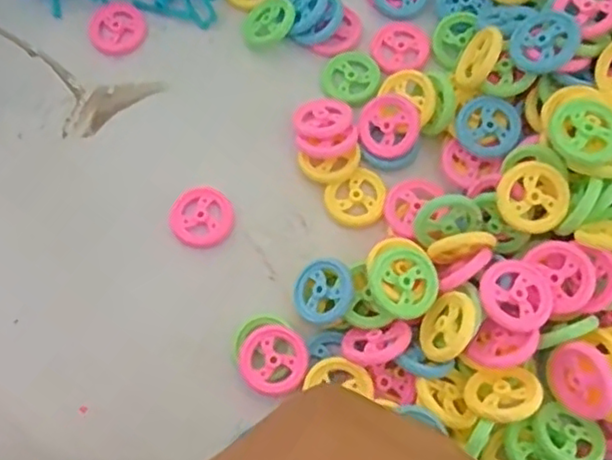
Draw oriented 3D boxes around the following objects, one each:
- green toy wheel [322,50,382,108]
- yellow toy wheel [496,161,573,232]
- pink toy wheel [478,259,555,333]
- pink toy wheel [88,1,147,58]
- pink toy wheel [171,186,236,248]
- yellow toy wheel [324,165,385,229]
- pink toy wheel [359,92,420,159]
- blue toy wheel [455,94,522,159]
[{"bbox_3d":[0.024,-0.078,0.324,0.030,0.004,0.031,-1,71,3],"label":"green toy wheel"},{"bbox_3d":[0.097,-0.014,0.269,0.029,0.006,0.029,0,92,4],"label":"yellow toy wheel"},{"bbox_3d":[0.087,0.026,0.260,0.030,0.004,0.028,-1,71,3],"label":"pink toy wheel"},{"bbox_3d":[-0.102,-0.108,0.342,0.031,0.004,0.030,-1,71,3],"label":"pink toy wheel"},{"bbox_3d":[-0.050,-0.005,0.309,0.029,0.010,0.029,-1,71,3],"label":"pink toy wheel"},{"bbox_3d":[0.025,-0.014,0.304,0.029,0.005,0.027,-1,71,3],"label":"yellow toy wheel"},{"bbox_3d":[0.040,-0.050,0.305,0.029,0.005,0.030,37,101,13],"label":"pink toy wheel"},{"bbox_3d":[0.085,-0.048,0.297,0.029,0.004,0.028,0,91,7],"label":"blue toy wheel"}]

